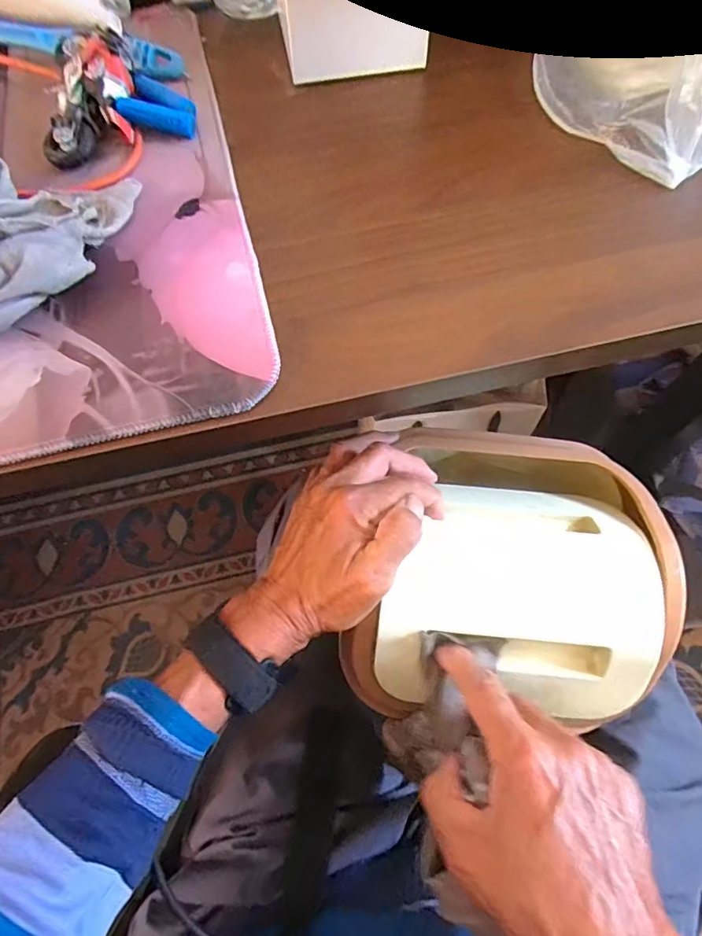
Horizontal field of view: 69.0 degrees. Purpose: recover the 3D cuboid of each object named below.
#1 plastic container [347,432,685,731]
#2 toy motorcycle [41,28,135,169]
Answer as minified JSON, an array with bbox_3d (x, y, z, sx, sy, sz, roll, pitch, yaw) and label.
[{"bbox_3d":[0.117,0.080,0.385,0.187,0.121,0.223,17,69,8],"label":"plastic container"},{"bbox_3d":[-0.178,-0.254,0.346,0.057,0.031,0.098,-7,66,-2],"label":"toy motorcycle"}]

